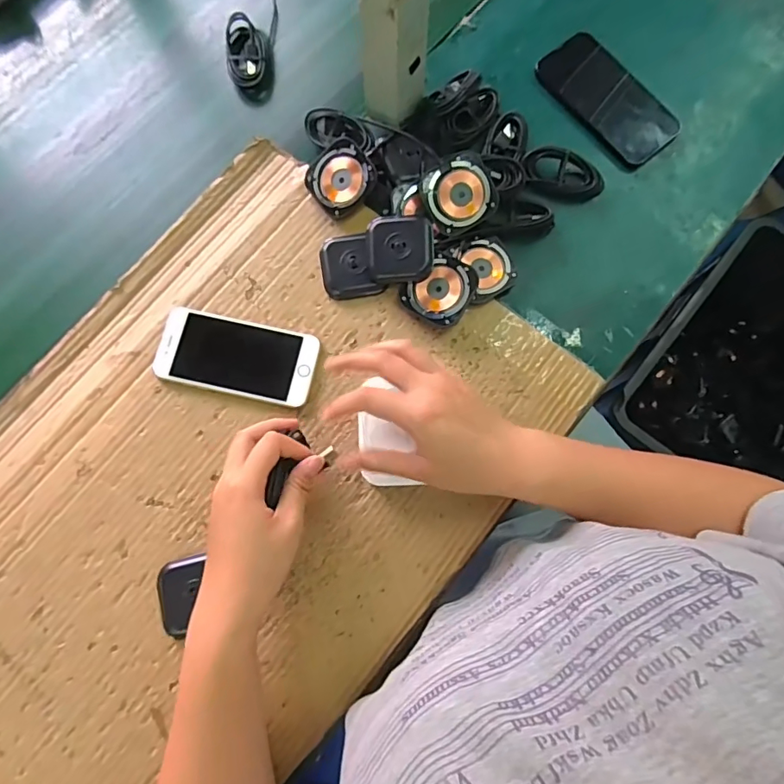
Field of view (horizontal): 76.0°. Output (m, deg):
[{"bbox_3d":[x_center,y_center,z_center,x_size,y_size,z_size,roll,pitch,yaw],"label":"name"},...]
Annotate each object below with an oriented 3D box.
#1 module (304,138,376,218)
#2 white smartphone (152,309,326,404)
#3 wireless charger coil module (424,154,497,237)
[{"bbox_3d":[-0.047,-0.197,0.463,0.058,0.011,0.060,-40,77,14],"label":"module"},{"bbox_3d":[-0.134,-0.030,0.437,0.136,0.011,0.064,12,77,3],"label":"white smartphone"},{"bbox_3d":[0.060,-0.174,0.444,0.060,0.008,0.060,-20,98,1],"label":"wireless charger coil module"}]

